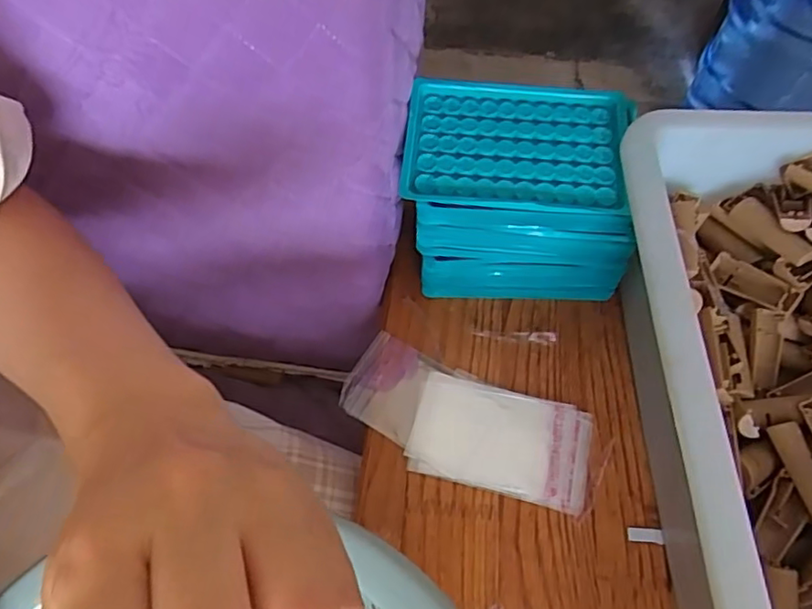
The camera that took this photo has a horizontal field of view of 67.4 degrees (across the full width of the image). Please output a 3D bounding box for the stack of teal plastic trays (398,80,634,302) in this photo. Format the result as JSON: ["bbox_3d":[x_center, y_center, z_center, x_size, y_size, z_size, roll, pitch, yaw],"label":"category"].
[{"bbox_3d":[0.068,-0.067,0.402,0.136,0.112,0.092,4,61,2],"label":"stack of teal plastic trays"}]

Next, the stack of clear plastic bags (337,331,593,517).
[{"bbox_3d":[0.036,0.074,0.381,0.156,0.004,0.071,21,62,11],"label":"stack of clear plastic bags"}]

